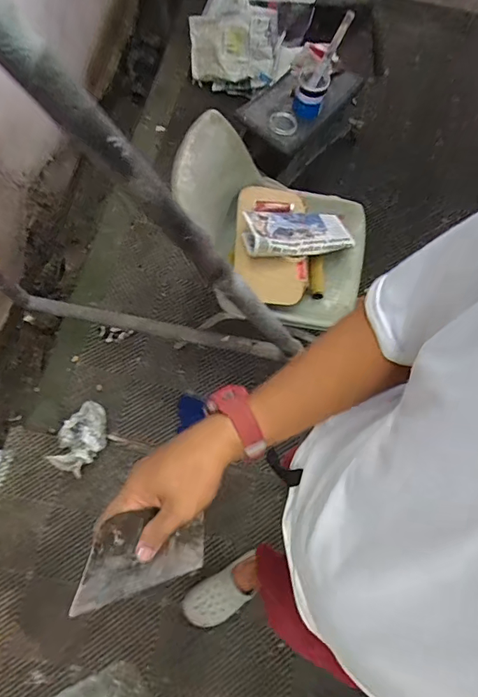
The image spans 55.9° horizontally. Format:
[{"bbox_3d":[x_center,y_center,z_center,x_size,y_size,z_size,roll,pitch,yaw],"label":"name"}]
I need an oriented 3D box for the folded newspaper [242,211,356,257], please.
[{"bbox_3d":[0.172,-0.334,1.296,0.330,0.034,0.159,-7,69,-19],"label":"folded newspaper"}]

